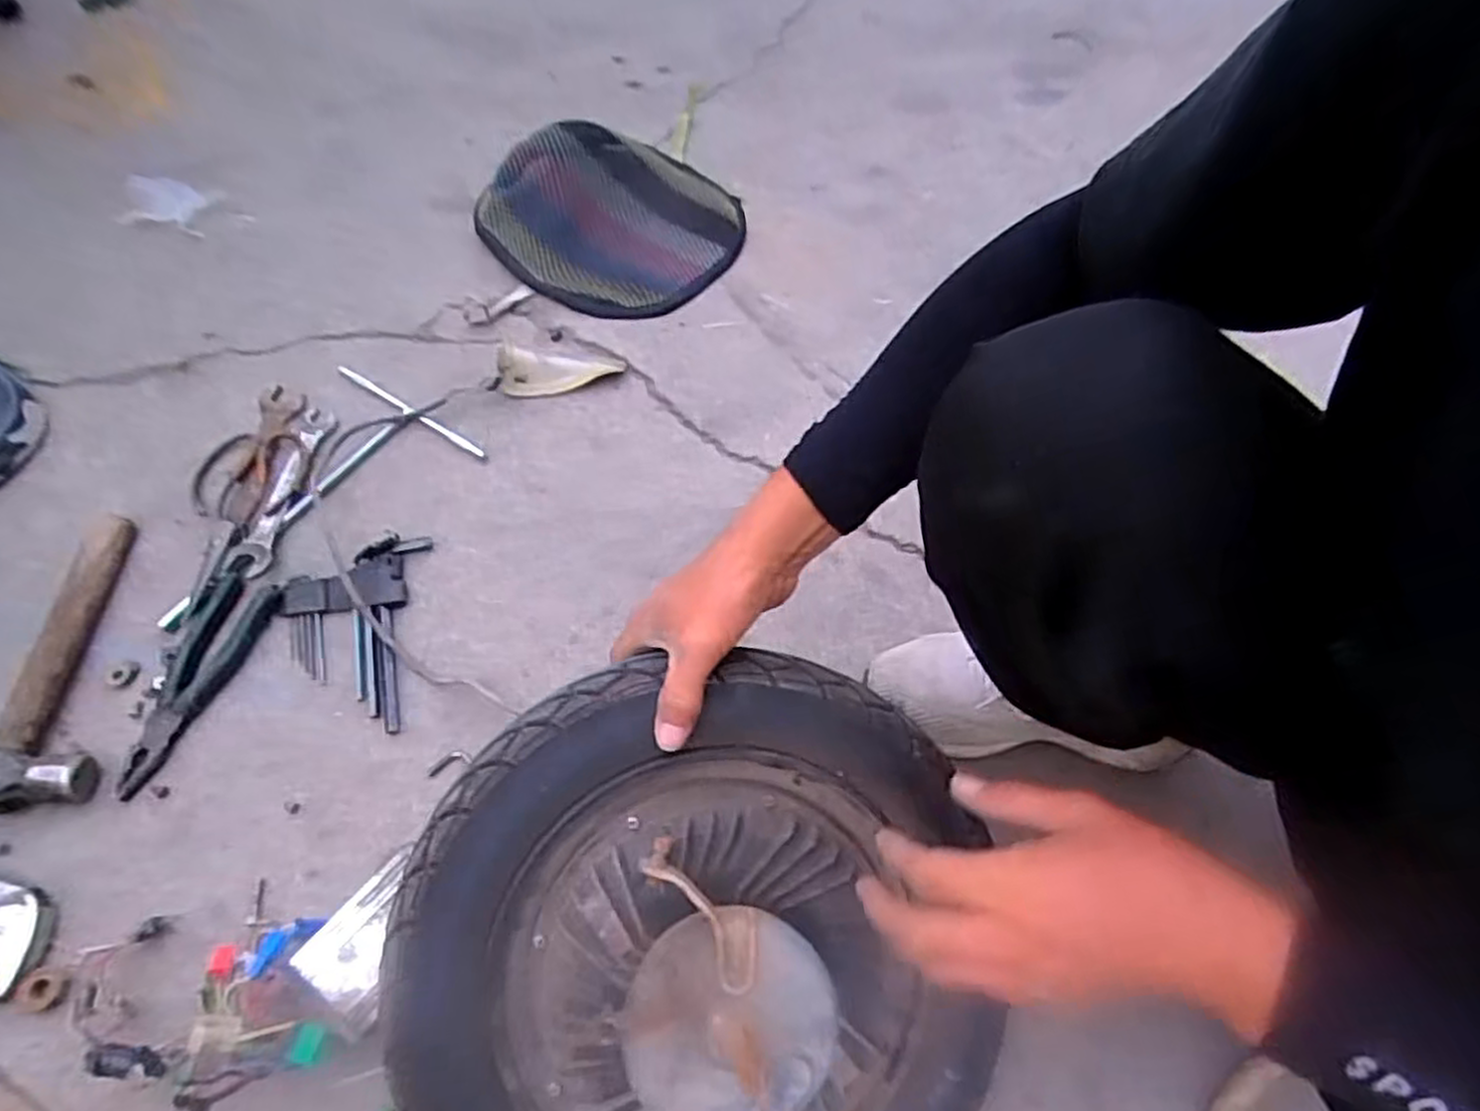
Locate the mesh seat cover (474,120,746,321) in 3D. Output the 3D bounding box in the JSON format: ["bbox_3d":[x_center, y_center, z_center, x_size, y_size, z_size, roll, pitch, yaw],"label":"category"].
[{"bbox_3d":[-0.147,-0.413,0.916,0.292,0.046,0.292,39,65,17],"label":"mesh seat cover"}]

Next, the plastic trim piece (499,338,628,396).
[{"bbox_3d":[-0.187,-0.200,0.802,0.121,0.028,0.058,-5,61,-7],"label":"plastic trim piece"}]

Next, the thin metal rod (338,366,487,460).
[{"bbox_3d":[-0.335,-0.149,0.772,0.191,0.007,0.012,31,63,13],"label":"thin metal rod"}]

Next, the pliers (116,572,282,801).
[{"bbox_3d":[-0.451,0.101,0.625,0.059,0.013,0.182,16,61,5],"label":"pliers"}]

